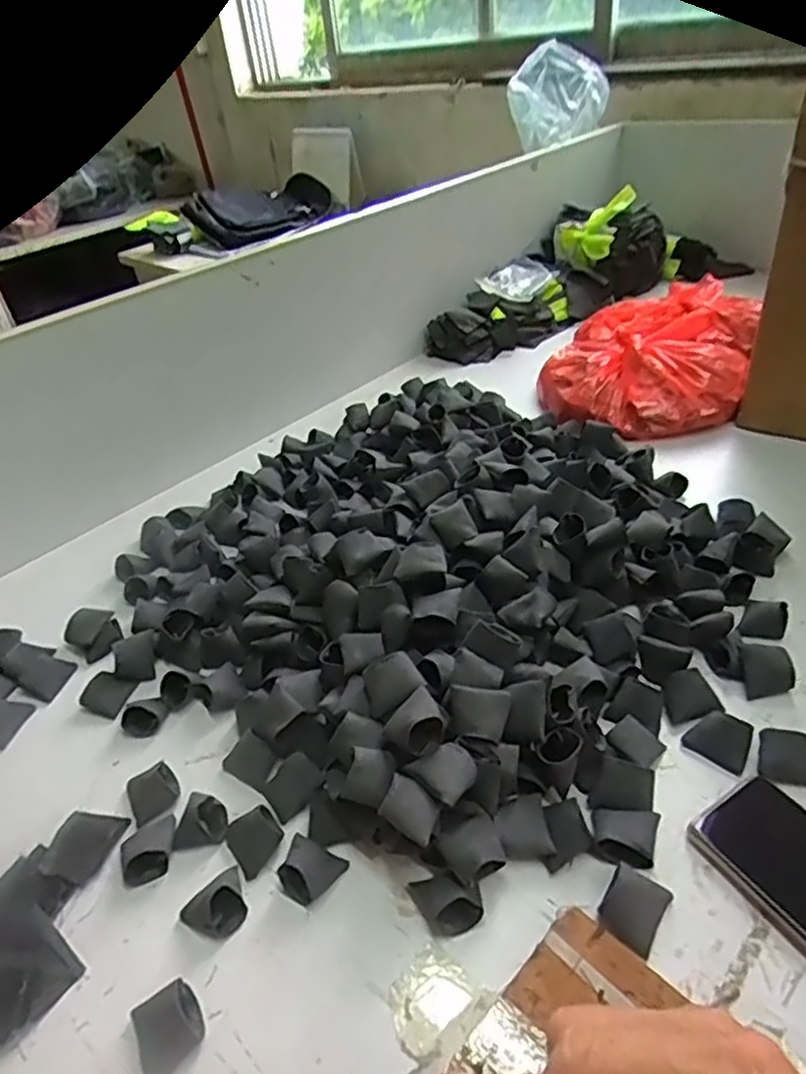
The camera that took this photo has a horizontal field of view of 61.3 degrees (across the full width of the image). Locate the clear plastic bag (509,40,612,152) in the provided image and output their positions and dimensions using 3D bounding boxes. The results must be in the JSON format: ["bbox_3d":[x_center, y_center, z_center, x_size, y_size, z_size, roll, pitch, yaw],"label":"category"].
[{"bbox_3d":[0.269,-0.783,1.212,0.187,0.157,0.070,19,46,28],"label":"clear plastic bag"}]

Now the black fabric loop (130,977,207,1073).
[{"bbox_3d":[-0.139,0.287,0.400,0.037,0.016,0.045,-26,43,-22],"label":"black fabric loop"}]

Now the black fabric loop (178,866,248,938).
[{"bbox_3d":[-0.123,0.238,0.447,0.038,0.031,0.041,-4,39,3],"label":"black fabric loop"}]

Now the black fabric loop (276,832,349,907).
[{"bbox_3d":[-0.064,0.223,0.459,0.039,0.024,0.037,13,43,23],"label":"black fabric loop"}]

